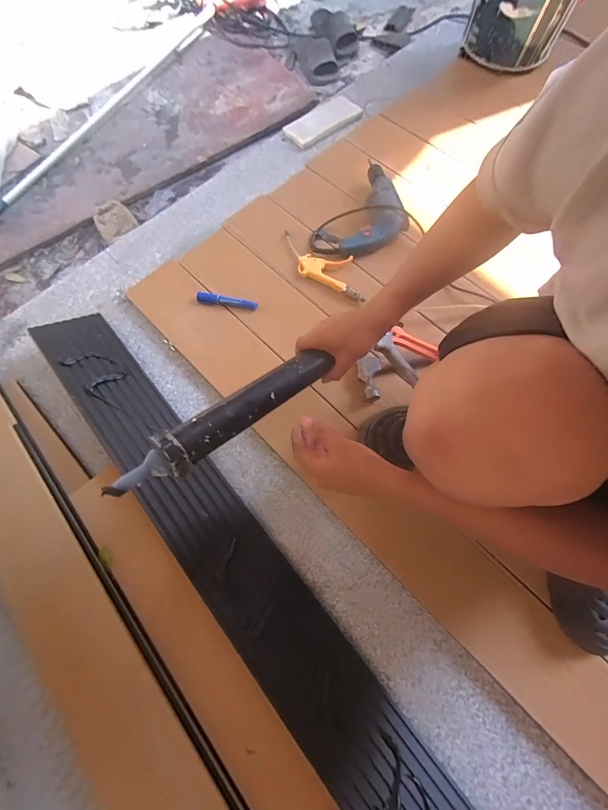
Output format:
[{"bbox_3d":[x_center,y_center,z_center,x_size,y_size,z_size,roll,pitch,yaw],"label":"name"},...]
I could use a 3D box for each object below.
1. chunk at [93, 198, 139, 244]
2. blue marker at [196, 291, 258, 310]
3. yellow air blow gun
[{"bbox_3d":[-0.549,-0.534,0.995,0.106,0.038,0.176,-34,73,-10],"label":"chunk"},{"bbox_3d":[-0.181,-0.243,0.813,0.140,0.024,0.021,9,71,4],"label":"blue marker"},{"bbox_3d":[0.047,-0.337,0.833,0.261,0.021,0.095,30,74,11],"label":"yellow air blow gun"}]

